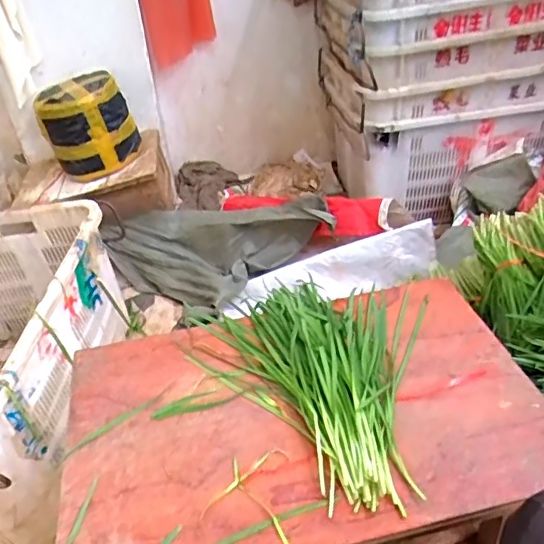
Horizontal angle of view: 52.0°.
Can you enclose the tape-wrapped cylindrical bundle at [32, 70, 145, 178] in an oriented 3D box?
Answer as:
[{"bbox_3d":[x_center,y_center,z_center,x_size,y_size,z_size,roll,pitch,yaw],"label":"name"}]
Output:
[{"bbox_3d":[-0.511,-0.413,1.568,0.249,0.218,0.213,-12,37,-9],"label":"tape-wrapped cylindrical bundle"}]

